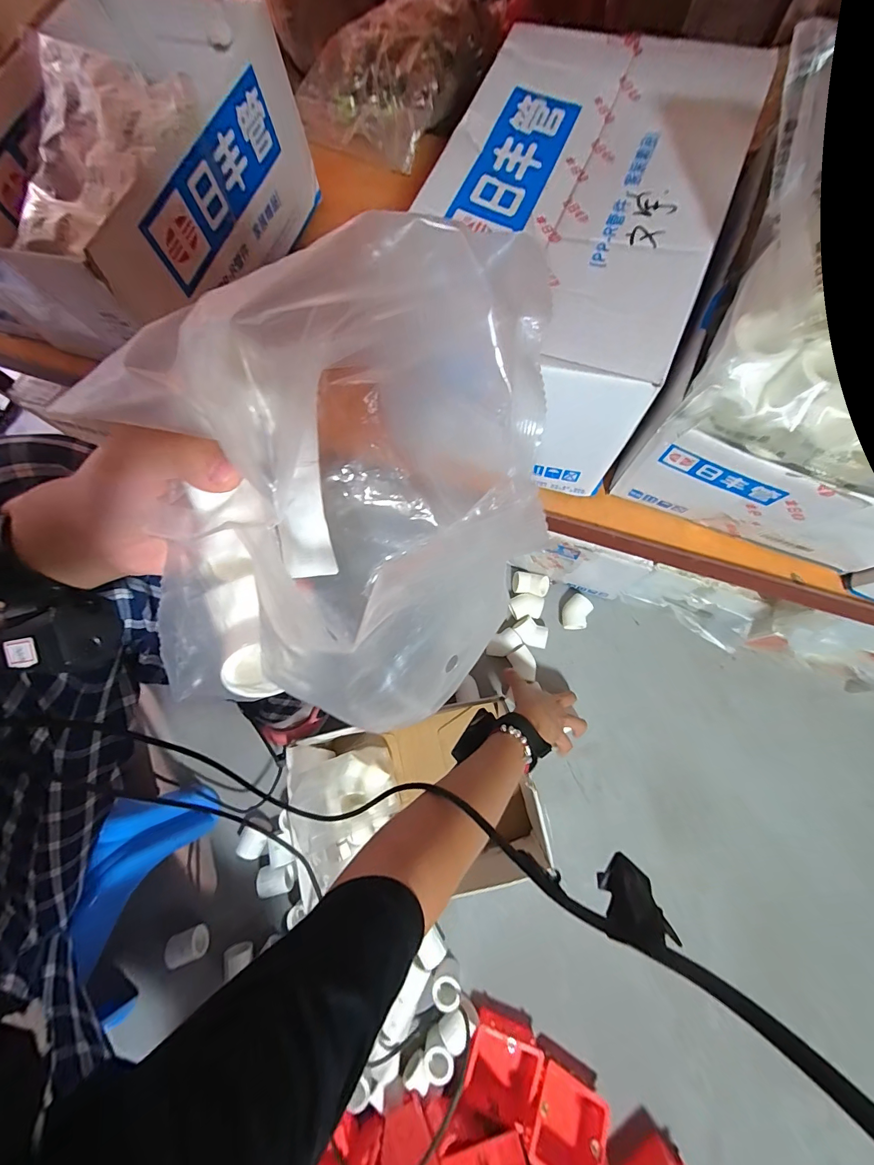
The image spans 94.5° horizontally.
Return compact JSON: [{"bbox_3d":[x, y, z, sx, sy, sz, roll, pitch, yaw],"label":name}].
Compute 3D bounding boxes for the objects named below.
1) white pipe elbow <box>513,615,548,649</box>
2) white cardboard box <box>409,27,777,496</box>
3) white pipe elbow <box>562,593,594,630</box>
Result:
[{"bbox_3d":[0.148,0.080,0.633,0.055,0.027,0.037,40,80,11],"label":"white pipe elbow"},{"bbox_3d":[0.097,-0.259,0.337,0.195,0.135,0.311,19,76,7],"label":"white cardboard box"},{"bbox_3d":[0.217,0.049,0.637,0.042,0.035,0.056,24,77,8],"label":"white pipe elbow"}]

